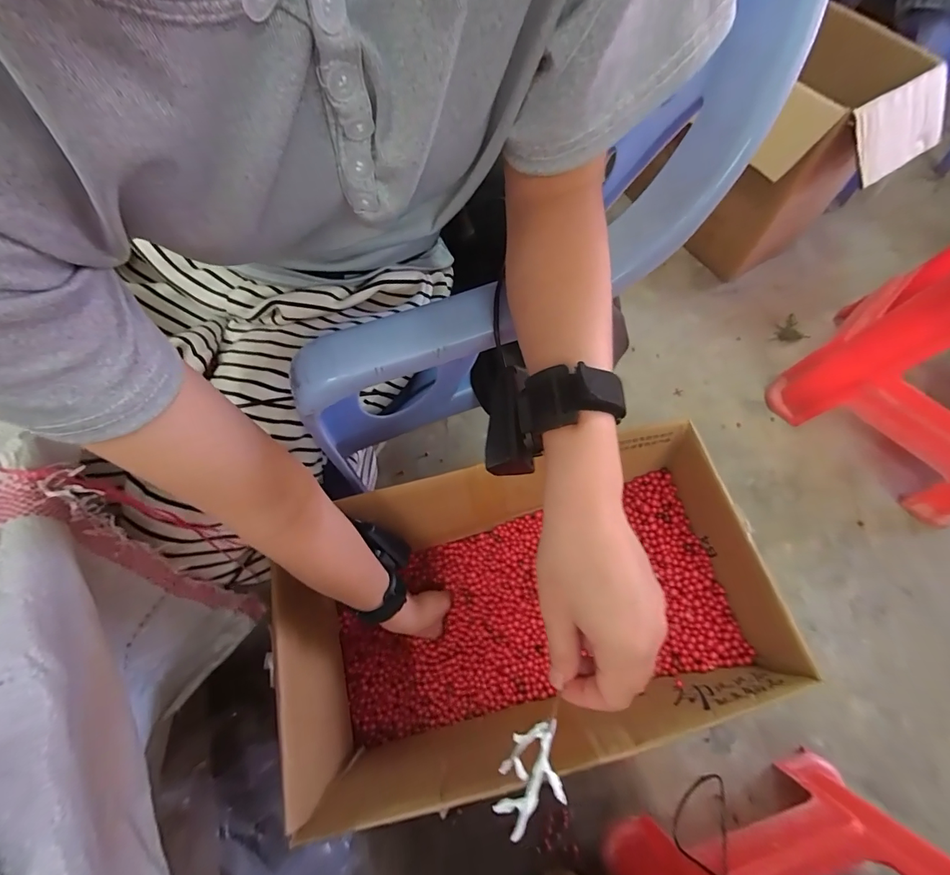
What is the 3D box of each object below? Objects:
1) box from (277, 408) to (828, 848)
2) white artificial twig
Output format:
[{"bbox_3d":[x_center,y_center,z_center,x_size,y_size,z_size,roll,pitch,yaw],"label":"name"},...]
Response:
[{"bbox_3d":[0.044,0.172,0.446,0.435,0.161,0.244,-12,68,-3],"label":"box"},{"bbox_3d":[0.030,0.179,0.224,0.048,0.029,0.030,-34,71,-11],"label":"white artificial twig"}]

